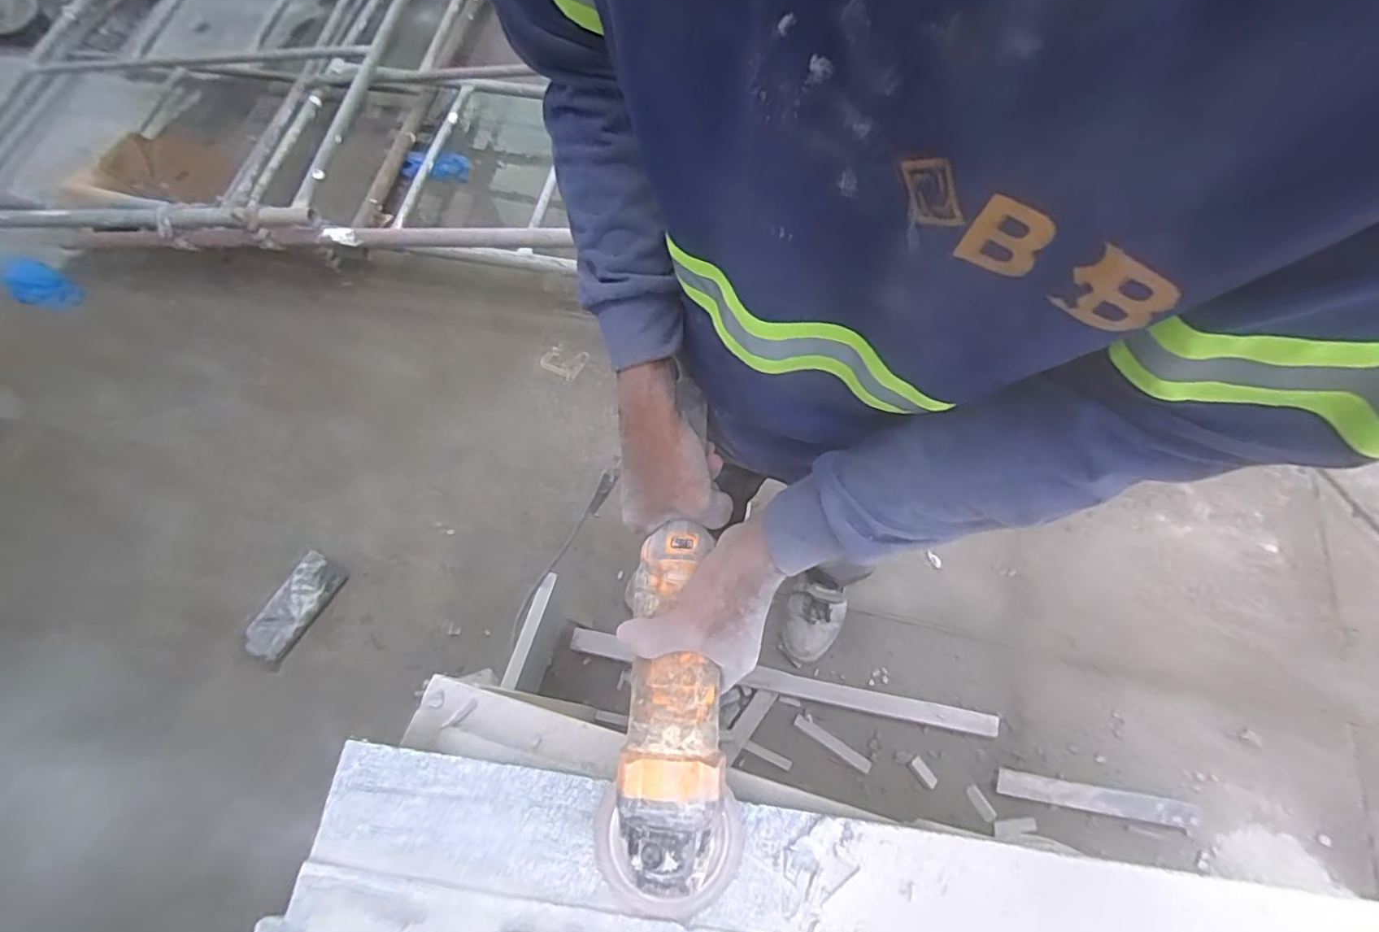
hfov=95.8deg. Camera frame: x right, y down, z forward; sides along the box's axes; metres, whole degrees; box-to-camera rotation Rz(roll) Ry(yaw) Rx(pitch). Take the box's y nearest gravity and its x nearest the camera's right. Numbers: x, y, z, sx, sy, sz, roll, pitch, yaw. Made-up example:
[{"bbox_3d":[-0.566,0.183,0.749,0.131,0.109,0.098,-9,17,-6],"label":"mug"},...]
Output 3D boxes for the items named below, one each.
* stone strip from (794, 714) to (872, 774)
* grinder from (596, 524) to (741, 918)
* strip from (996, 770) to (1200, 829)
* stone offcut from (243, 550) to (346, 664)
[{"bbox_3d":[0.279,0.542,1.218,0.162,0.009,0.025,30,75,12],"label":"stone strip"},{"bbox_3d":[-0.005,0.188,0.458,0.101,0.108,0.264,6,72,4],"label":"grinder"},{"bbox_3d":[0.765,0.626,1.169,0.366,0.020,0.043,8,72,5],"label":"strip"},{"bbox_3d":[-0.847,0.303,1.334,0.105,0.032,0.223,25,74,10],"label":"stone offcut"}]

